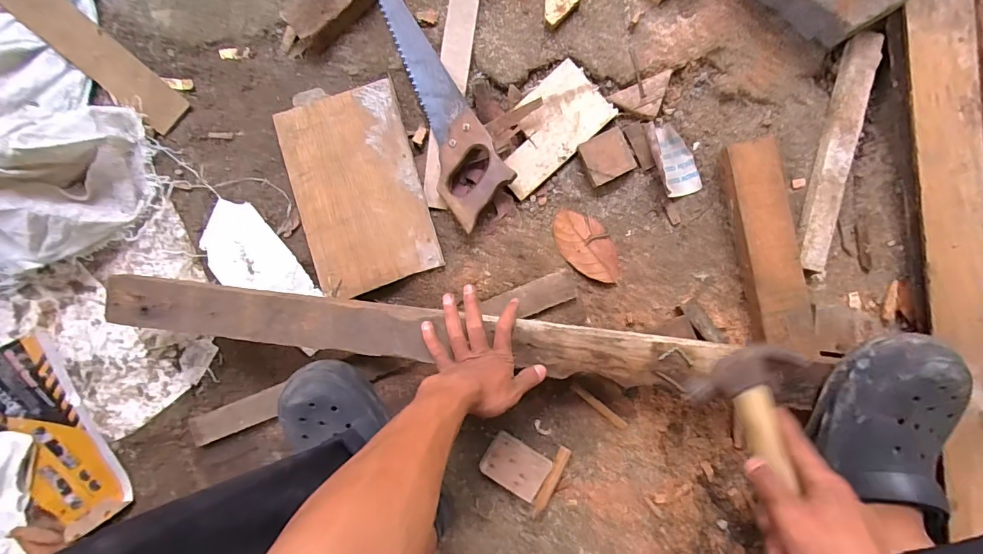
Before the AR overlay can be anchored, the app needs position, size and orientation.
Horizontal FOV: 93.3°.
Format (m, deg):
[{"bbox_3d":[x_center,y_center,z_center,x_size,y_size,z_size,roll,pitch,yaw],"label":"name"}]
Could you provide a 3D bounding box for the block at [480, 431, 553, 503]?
[{"bbox_3d":[0.031,0.246,0.606,0.082,0.022,0.059,31,91,4],"label":"block"}]

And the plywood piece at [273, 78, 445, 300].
[{"bbox_3d":[-0.181,-0.116,0.628,0.171,0.018,0.262,-15,88,3],"label":"plywood piece"}]

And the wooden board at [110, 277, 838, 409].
[{"bbox_3d":[-0.048,0.072,0.544,0.824,0.024,0.065,6,89,3],"label":"wooden board"}]

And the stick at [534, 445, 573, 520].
[{"bbox_3d":[0.078,0.266,0.605,0.017,0.015,0.091,27,91,4],"label":"stick"}]

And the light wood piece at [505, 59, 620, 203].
[{"bbox_3d":[0.074,-0.200,0.627,0.171,0.011,0.100,-42,87,2],"label":"light wood piece"}]

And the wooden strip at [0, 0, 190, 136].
[{"bbox_3d":[-0.614,-0.365,0.643,0.446,0.017,0.063,40,87,-1],"label":"wooden strip"}]

